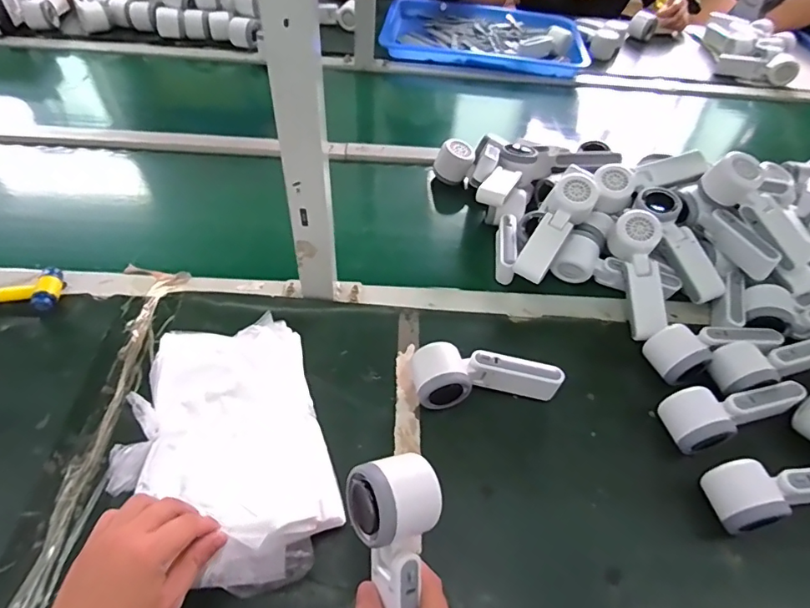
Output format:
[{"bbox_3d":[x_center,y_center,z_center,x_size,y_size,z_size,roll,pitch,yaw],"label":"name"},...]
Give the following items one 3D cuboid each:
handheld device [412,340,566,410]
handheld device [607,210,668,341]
[{"bbox_3d":[0.089,0.076,0.555,0.165,0.047,0.063,-5,52,-8],"label":"handheld device"},{"bbox_3d":[0.307,-0.037,0.644,0.054,0.051,0.168,-1,77,-2],"label":"handheld device"}]

